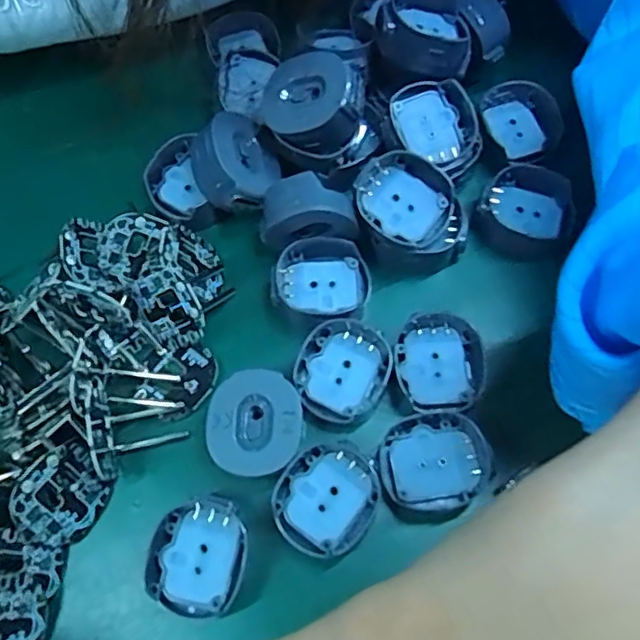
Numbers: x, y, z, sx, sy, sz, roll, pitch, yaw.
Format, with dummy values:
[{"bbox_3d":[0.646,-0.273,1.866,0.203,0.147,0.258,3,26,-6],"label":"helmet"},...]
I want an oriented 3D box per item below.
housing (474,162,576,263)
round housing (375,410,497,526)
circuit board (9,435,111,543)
[{"bbox_3d":[0.063,-0.033,0.192,0.027,0.012,0.028,-1,68,1],"label":"housing"},{"bbox_3d":[0.030,0.038,0.164,0.028,0.005,0.026,-1,68,1],"label":"round housing"},{"bbox_3d":[-0.066,0.046,0.161,0.023,0.004,0.023,-39,112,-35],"label":"circuit board"}]

